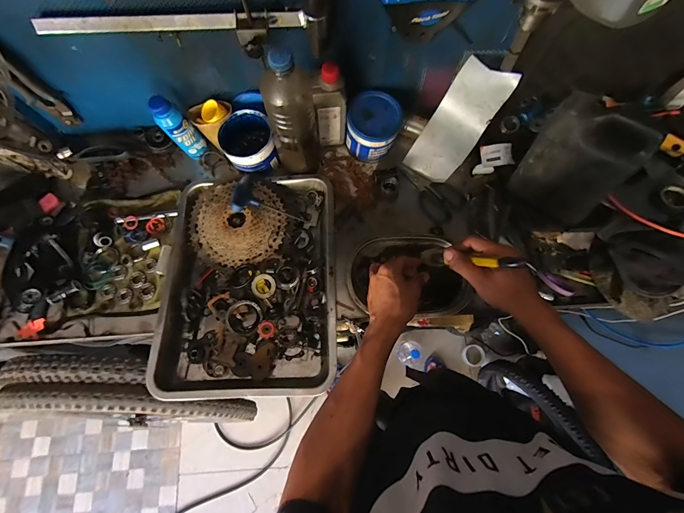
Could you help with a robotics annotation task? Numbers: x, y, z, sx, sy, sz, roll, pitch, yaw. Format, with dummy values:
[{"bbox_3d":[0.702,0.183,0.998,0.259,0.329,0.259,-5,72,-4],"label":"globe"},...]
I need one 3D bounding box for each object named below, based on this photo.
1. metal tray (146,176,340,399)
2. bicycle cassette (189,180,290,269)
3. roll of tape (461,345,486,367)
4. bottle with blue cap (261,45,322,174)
[{"bbox_3d":[-0.158,0.036,0.568,0.294,0.060,0.387,-2,73,0],"label":"metal tray"},{"bbox_3d":[-0.195,-0.067,0.598,0.185,0.042,0.163,-11,74,-2],"label":"bicycle cassette"},{"bbox_3d":[0.553,0.416,1.348,0.090,0.017,0.088,0,73,1],"label":"roll of tape"},{"bbox_3d":[-0.082,-0.229,0.543,0.077,0.271,0.082,-3,73,0],"label":"bottle with blue cap"}]

